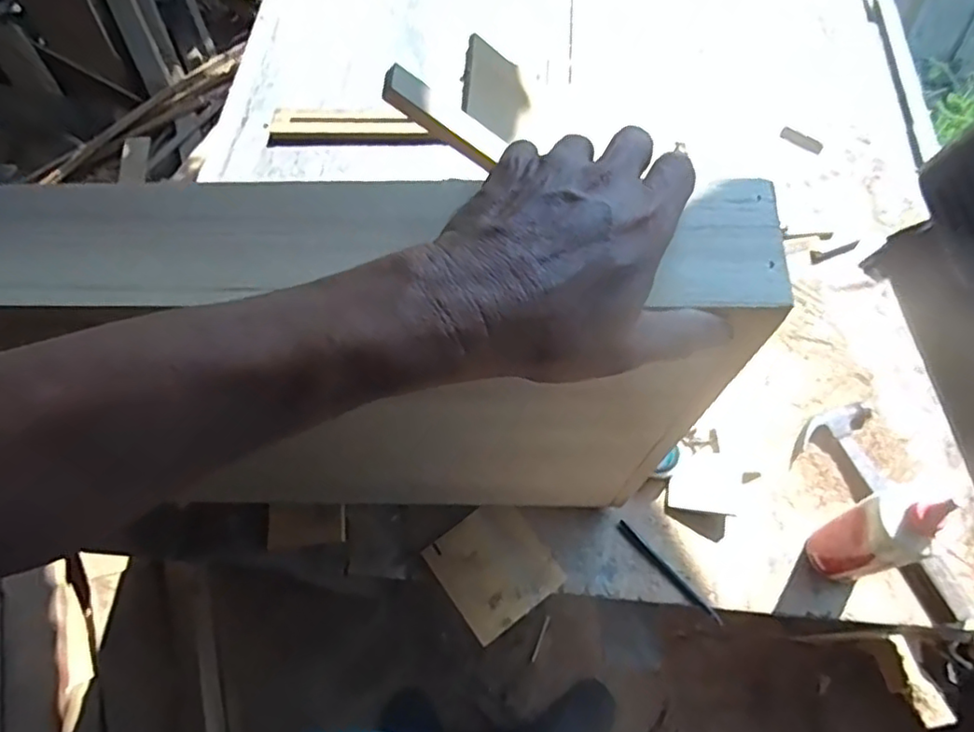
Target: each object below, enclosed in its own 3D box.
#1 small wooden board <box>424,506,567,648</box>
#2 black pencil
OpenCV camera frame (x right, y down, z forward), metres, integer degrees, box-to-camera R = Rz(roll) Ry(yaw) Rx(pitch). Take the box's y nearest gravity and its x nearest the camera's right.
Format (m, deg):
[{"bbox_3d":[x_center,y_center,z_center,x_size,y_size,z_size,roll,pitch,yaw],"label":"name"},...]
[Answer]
[{"bbox_3d":[0.008,0.232,0.723,0.121,0.013,0.125,-35,71,-13],"label":"small wooden board"},{"bbox_3d":[0.210,0.237,0.721,0.013,0.007,0.146,-41,70,-13],"label":"black pencil"}]

